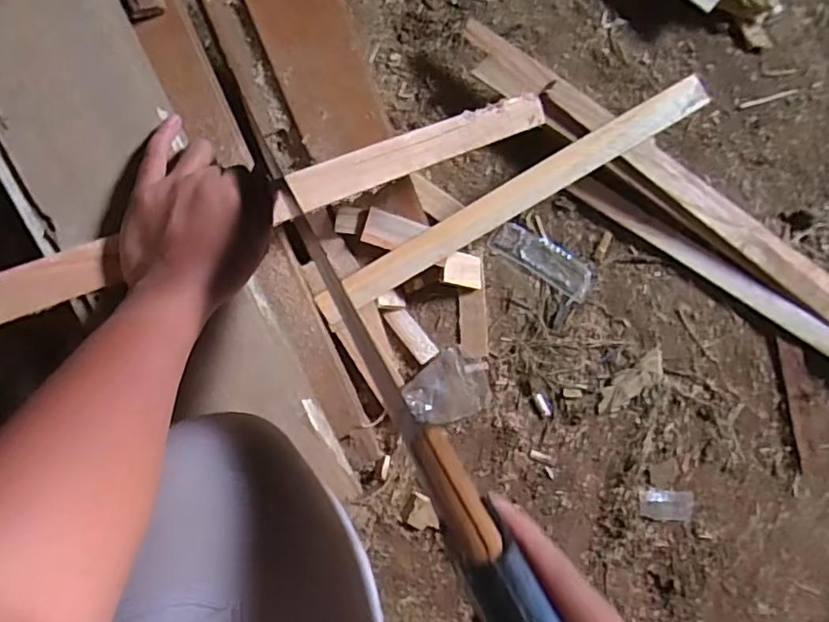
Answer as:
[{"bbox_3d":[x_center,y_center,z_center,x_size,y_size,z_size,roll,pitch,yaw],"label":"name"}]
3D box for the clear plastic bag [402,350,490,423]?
[{"bbox_3d":[0.038,0.087,0.664,0.099,0.028,0.077,-20,88,-8],"label":"clear plastic bag"}]

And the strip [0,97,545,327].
[{"bbox_3d":[-0.121,-0.090,0.487,0.551,0.019,0.037,-25,85,-18],"label":"strip"}]

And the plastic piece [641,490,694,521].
[{"bbox_3d":[0.297,0.229,0.687,0.066,0.006,0.034,4,85,-7],"label":"plastic piece"}]

